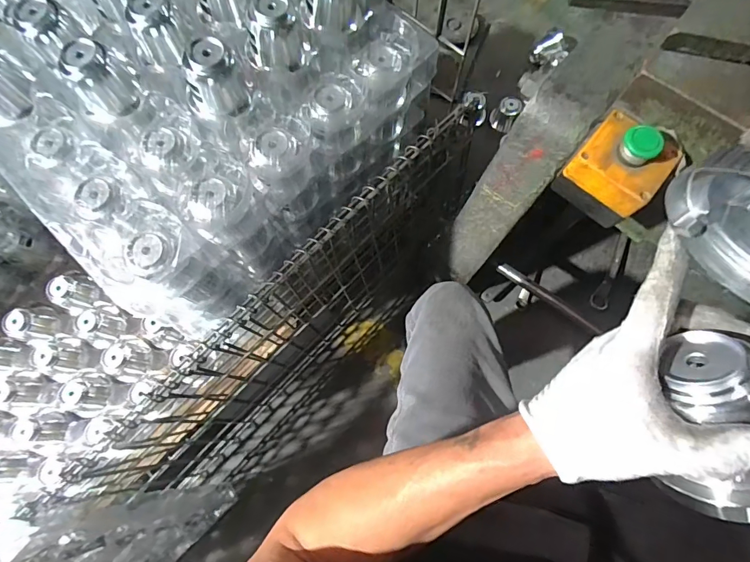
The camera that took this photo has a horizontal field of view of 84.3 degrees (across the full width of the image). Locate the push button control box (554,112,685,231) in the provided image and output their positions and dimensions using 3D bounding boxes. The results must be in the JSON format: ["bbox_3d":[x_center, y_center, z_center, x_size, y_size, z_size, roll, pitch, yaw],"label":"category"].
[{"bbox_3d":[0.240,-0.112,0.411,0.079,0.084,0.082,38,78,10],"label":"push button control box"}]

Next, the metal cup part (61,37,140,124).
[{"bbox_3d":[-0.364,-0.261,0.546,0.067,0.080,0.067,0,74,0],"label":"metal cup part"}]

